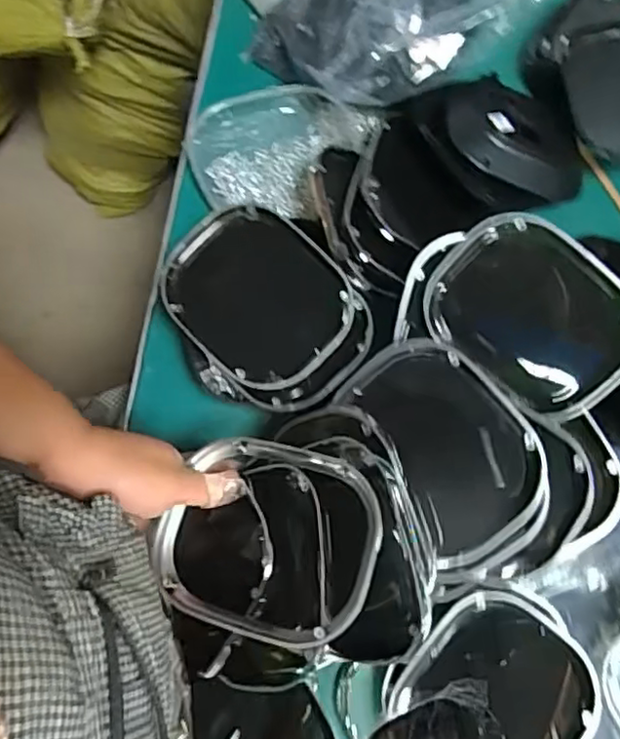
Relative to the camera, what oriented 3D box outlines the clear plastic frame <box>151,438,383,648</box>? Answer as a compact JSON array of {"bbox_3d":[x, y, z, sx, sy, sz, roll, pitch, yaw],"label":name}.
[{"bbox_3d":[-0.027,0.108,0.408,0.138,0.029,0.120,10,69,18],"label":"clear plastic frame"}]

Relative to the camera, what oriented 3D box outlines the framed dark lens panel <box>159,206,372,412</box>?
[{"bbox_3d":[-0.039,-0.045,0.484,0.159,0.024,0.126,44,80,8],"label":"framed dark lens panel"}]

